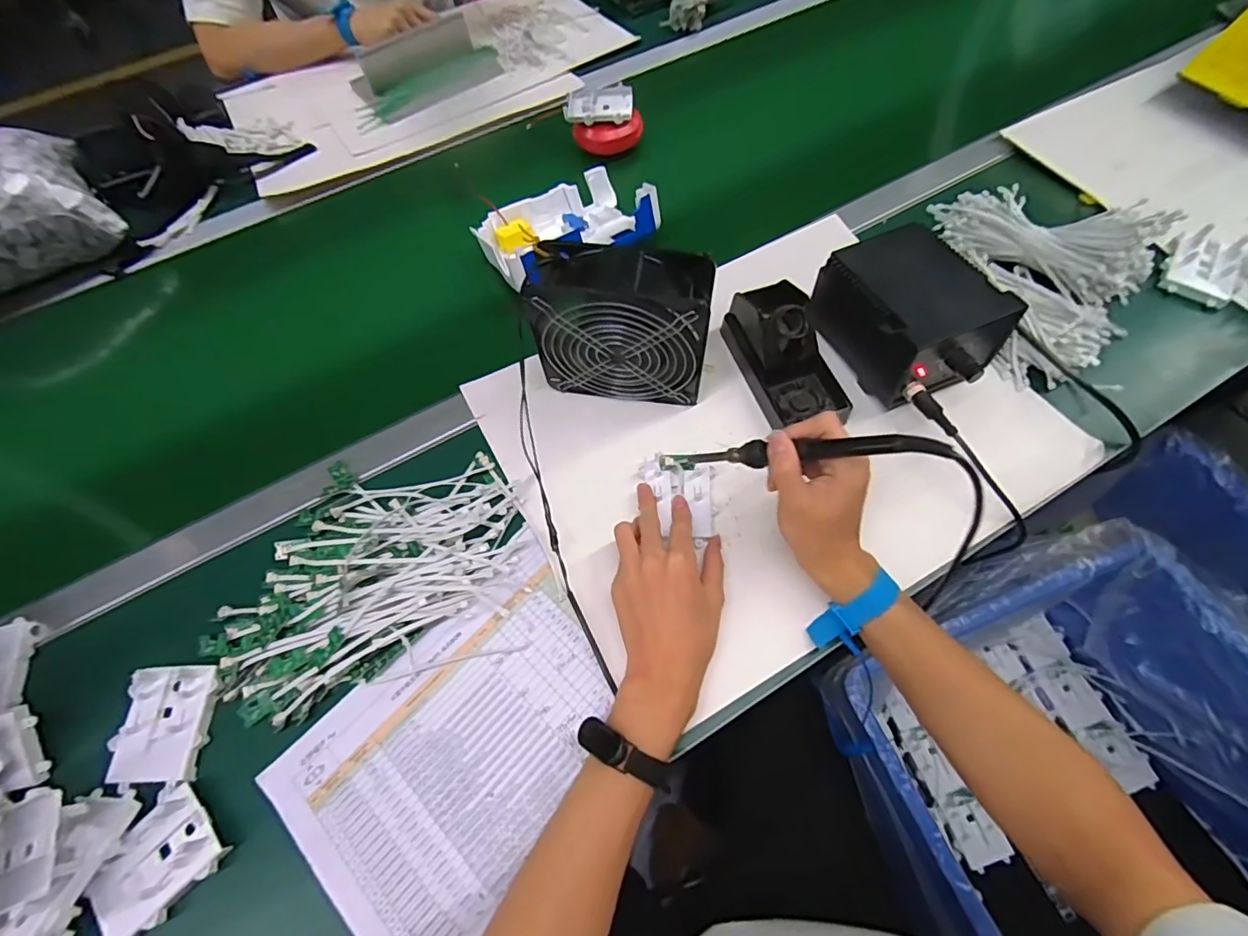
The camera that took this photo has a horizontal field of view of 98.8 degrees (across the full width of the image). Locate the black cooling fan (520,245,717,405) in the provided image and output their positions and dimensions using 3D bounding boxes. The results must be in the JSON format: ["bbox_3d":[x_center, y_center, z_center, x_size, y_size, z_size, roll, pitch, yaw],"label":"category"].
[{"bbox_3d":[-0.001,-0.123,0.485,0.149,0.151,0.061,6,64,6],"label":"black cooling fan"}]

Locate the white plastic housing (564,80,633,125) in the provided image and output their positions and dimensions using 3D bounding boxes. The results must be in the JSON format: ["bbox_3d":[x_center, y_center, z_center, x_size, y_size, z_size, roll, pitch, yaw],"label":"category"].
[{"bbox_3d":[-0.032,-0.473,0.697,0.087,0.012,0.062,-3,63,1],"label":"white plastic housing"}]

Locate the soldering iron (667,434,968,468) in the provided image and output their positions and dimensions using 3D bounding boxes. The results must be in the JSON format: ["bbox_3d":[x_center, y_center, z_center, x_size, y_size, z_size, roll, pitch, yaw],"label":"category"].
[{"bbox_3d":[0.122,-0.010,0.403,0.221,0.021,0.023,-5,56,45],"label":"soldering iron"}]

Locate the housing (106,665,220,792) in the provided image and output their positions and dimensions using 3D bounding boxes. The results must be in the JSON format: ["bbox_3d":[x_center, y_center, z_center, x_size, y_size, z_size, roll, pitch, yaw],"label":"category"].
[{"bbox_3d":[-0.361,0.198,0.415,0.065,0.017,0.083,-1,63,2],"label":"housing"}]

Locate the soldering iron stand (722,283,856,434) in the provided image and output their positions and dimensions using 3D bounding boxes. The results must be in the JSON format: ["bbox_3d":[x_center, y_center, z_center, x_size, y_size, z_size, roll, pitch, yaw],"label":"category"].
[{"bbox_3d":[0.160,-0.117,0.517,0.081,0.074,0.149,-17,64,-6],"label":"soldering iron stand"}]

